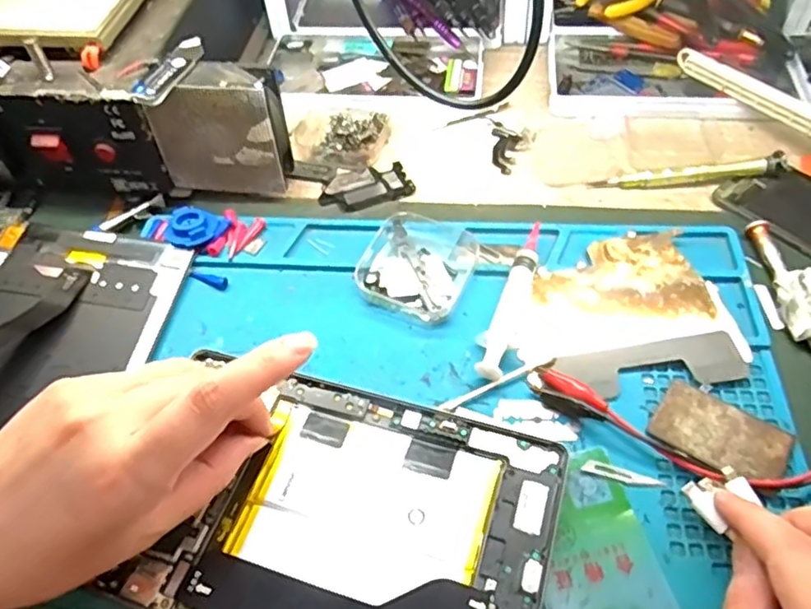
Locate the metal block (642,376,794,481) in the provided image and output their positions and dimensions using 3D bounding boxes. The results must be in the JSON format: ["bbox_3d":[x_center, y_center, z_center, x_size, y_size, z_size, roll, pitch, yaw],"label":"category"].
[{"bbox_3d":[0.154,0.064,0.309,0.060,0.004,0.039,28,59,23],"label":"metal block"}]

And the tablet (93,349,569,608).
[{"bbox_3d":[-0.022,0.100,0.290,0.171,0.004,0.125,13,54,13],"label":"tablet"}]

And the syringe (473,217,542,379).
[{"bbox_3d":[0.060,-0.004,0.363,0.021,0.013,0.108,12,54,13],"label":"syringe"}]

